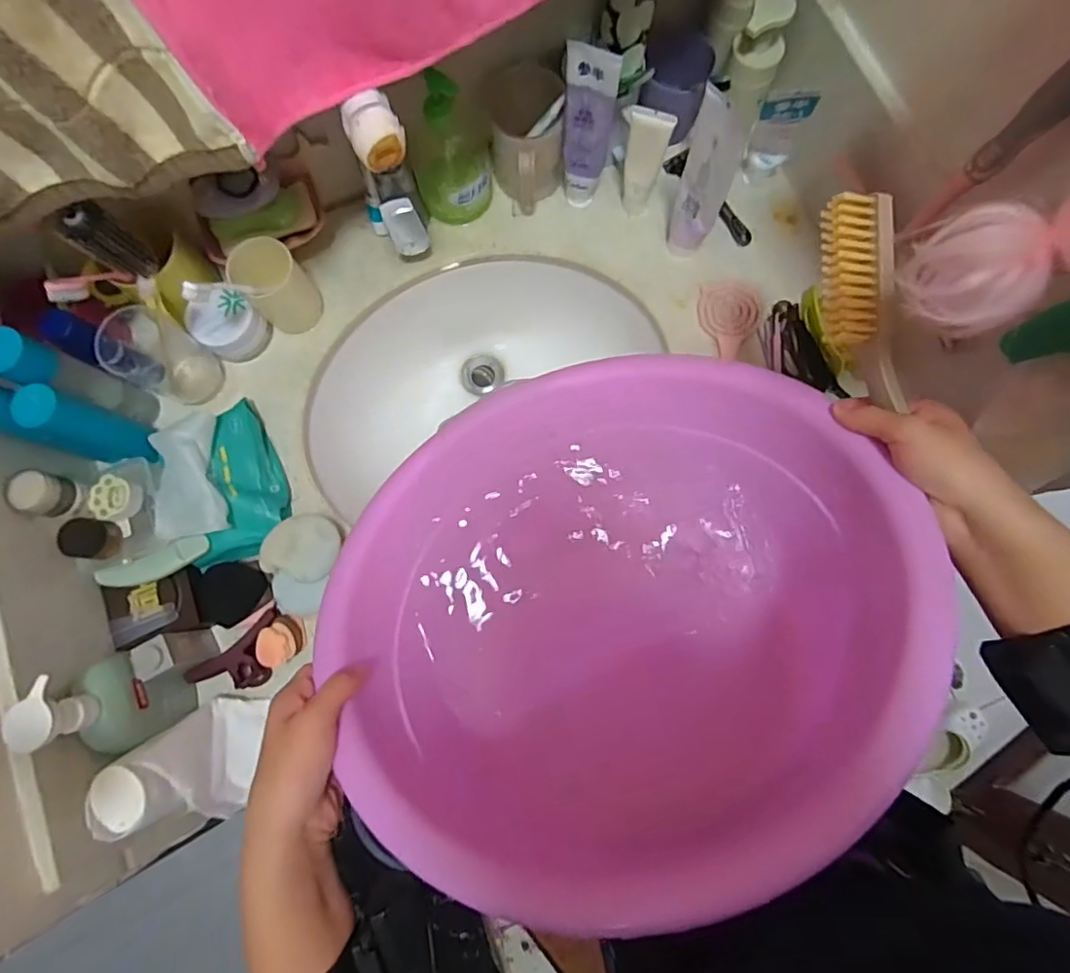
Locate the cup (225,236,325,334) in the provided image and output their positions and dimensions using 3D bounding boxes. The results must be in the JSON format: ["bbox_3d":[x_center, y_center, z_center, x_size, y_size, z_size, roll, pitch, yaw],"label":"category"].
[{"bbox_3d":[-0.276,-0.214,0.602,0.062,0.092,0.055,-32,81,-5],"label":"cup"}]

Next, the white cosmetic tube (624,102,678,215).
[{"bbox_3d":[0.116,-0.346,0.610,0.043,0.143,0.024,17,81,4],"label":"white cosmetic tube"}]

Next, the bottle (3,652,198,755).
[{"bbox_3d":[-0.374,0.190,0.494,0.051,0.153,0.084,-14,80,-1],"label":"bottle"}]

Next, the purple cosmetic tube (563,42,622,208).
[{"bbox_3d":[0.055,-0.368,0.592,0.048,0.189,0.030,2,80,1],"label":"purple cosmetic tube"}]

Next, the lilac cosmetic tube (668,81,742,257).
[{"bbox_3d":[0.175,-0.306,0.560,0.037,0.186,0.056,-40,82,-6],"label":"lilac cosmetic tube"}]

